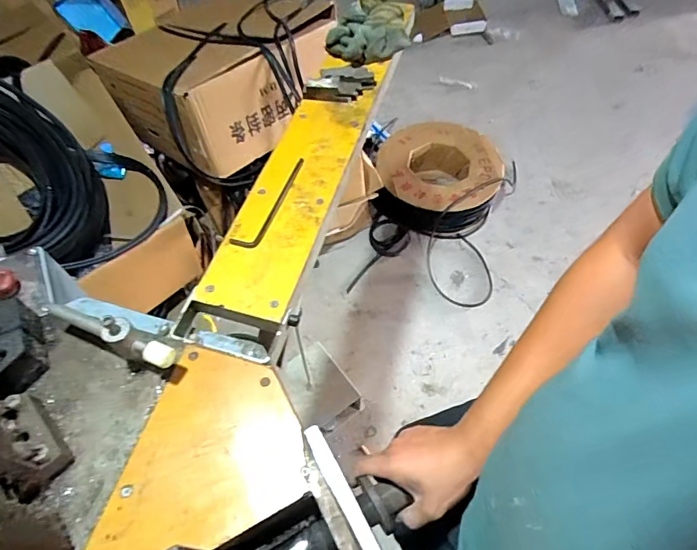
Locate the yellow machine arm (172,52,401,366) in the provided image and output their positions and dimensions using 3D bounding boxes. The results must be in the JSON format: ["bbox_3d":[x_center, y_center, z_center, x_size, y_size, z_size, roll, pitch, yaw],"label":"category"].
[{"bbox_3d":[-0.067,-0.137,0.683,0.130,0.069,0.596,13,57,10],"label":"yellow machine arm"}]

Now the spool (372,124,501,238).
[{"bbox_3d":[0.356,-0.374,1.770,0.459,0.166,0.547,14,58,11],"label":"spool"}]

